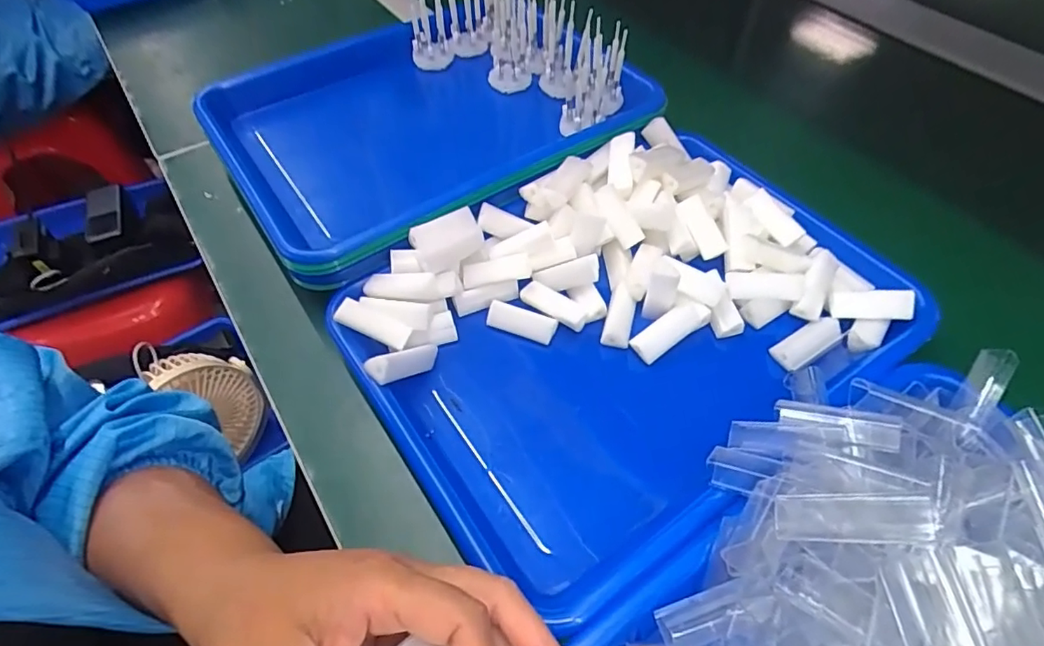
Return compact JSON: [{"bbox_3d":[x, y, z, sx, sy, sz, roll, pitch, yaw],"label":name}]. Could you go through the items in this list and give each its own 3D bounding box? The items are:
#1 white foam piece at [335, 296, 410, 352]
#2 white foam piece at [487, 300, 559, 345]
[{"bbox_3d":[-0.092,0.000,0.342,0.045,0.008,0.017,26,56,-6],"label":"white foam piece"},{"bbox_3d":[0.000,-0.001,0.370,0.047,0.014,0.014,18,56,14],"label":"white foam piece"}]

